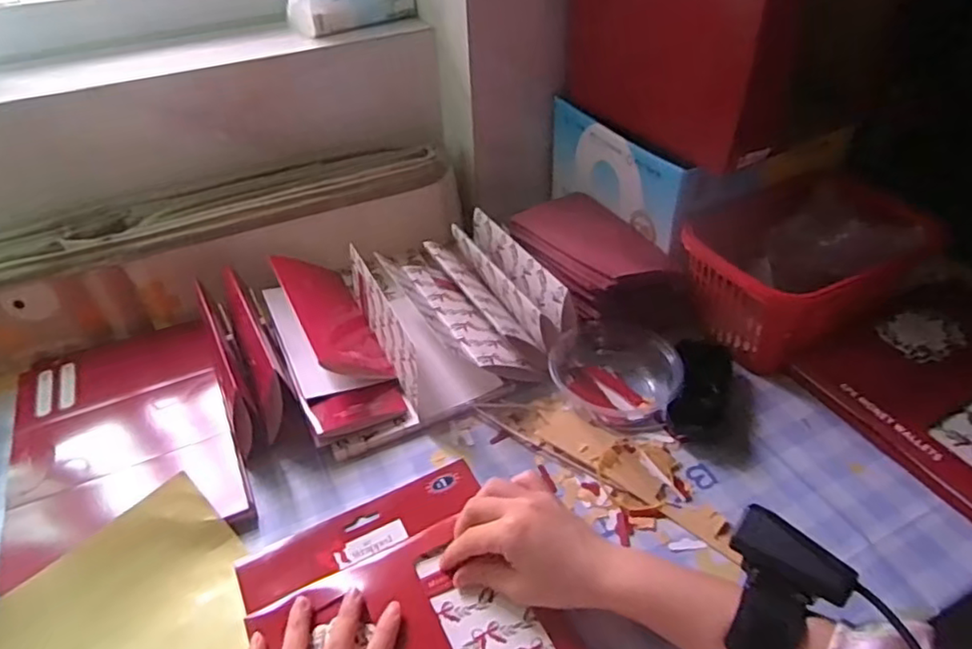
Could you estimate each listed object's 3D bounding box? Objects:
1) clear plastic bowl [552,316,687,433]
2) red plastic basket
[{"bbox_3d":[0.117,0.046,0.578,0.113,0.043,0.101,2,41,4],"label":"clear plastic bowl"},{"bbox_3d":[0.306,-0.066,0.629,0.224,0.116,0.162,-27,47,-25],"label":"red plastic basket"}]

